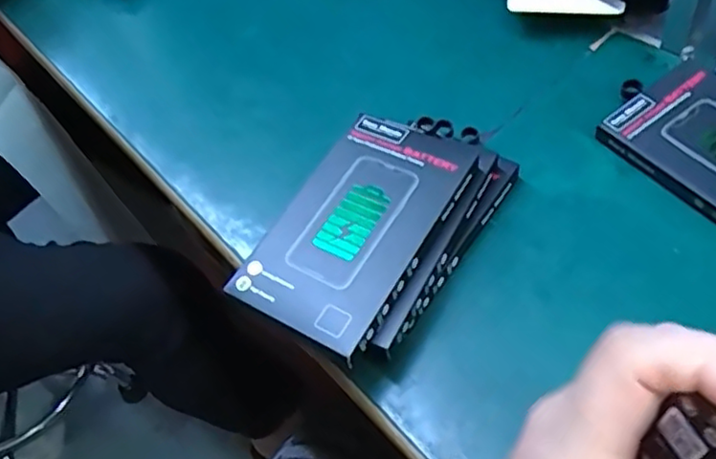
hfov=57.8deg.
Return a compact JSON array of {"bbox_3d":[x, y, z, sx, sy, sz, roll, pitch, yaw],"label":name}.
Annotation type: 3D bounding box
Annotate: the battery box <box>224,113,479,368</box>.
[{"bbox_3d":[0.001,-0.005,0.341,0.077,0.017,0.134,23,62,26],"label":"battery box"}]

